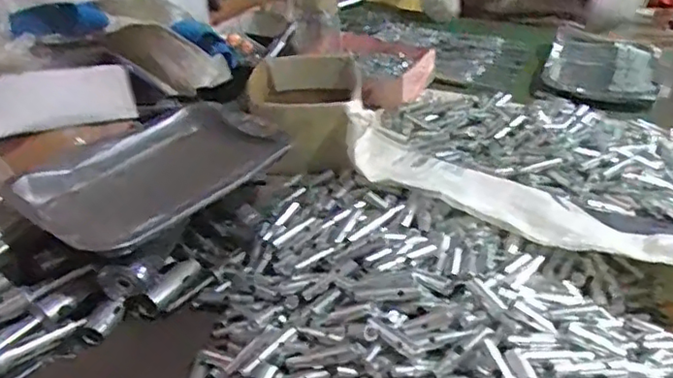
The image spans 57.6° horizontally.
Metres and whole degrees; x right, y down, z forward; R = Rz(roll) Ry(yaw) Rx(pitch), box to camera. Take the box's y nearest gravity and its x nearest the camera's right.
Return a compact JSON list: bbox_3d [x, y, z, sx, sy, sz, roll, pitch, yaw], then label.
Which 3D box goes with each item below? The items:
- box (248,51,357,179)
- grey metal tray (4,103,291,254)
[{"bbox_3d":[-0.039,-0.099,0.795,0.138,0.085,0.182,-4,33,-4],"label":"box"},{"bbox_3d":[-0.171,-0.016,0.598,0.177,0.034,0.247,23,40,33],"label":"grey metal tray"}]

